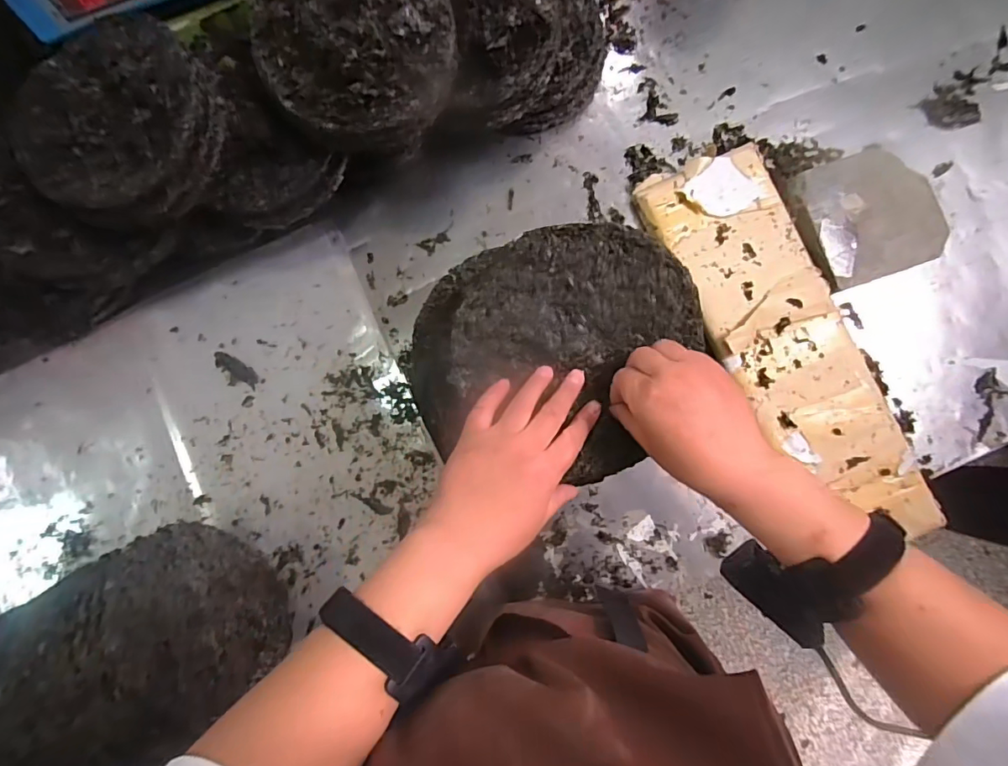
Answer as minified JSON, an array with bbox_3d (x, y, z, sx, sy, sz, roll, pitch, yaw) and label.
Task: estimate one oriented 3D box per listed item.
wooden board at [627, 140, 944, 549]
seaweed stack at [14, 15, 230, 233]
[{"bbox_3d":[0.334,-0.050,0.579,0.156,0.023,0.489,-24,87,0],"label":"wooden board"},{"bbox_3d":[-0.379,-0.251,0.484,0.189,0.067,0.181,-42,87,-1],"label":"seaweed stack"}]

